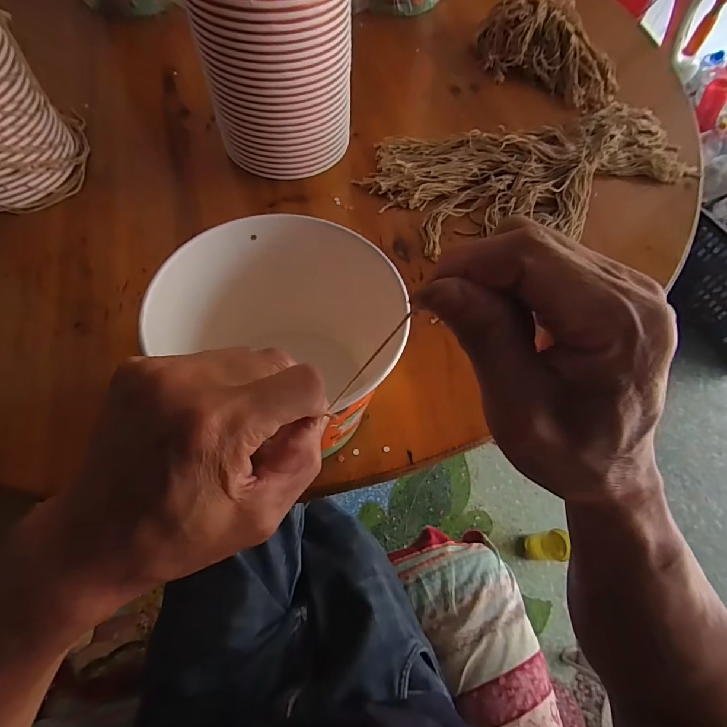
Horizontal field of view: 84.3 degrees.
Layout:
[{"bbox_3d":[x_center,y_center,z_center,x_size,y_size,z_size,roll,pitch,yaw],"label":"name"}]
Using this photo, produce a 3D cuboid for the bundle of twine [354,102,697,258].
[{"bbox_3d":[0.216,-0.243,0.501,0.406,0.031,0.188,-14,65,-9],"label":"bundle of twine"}]

